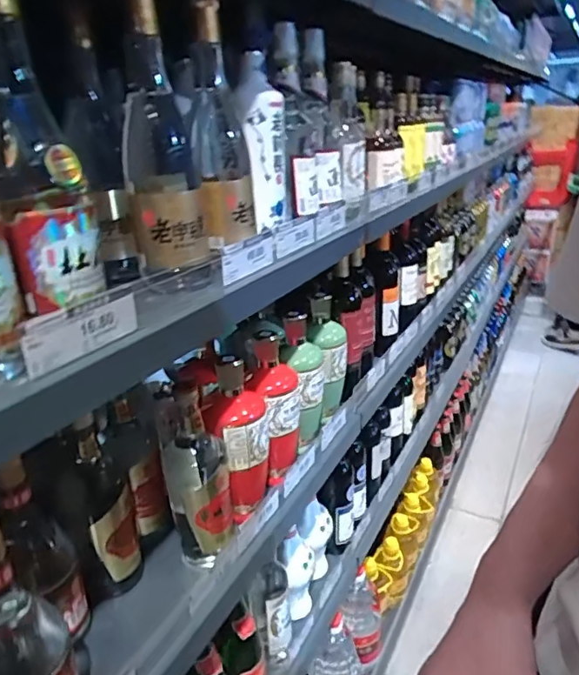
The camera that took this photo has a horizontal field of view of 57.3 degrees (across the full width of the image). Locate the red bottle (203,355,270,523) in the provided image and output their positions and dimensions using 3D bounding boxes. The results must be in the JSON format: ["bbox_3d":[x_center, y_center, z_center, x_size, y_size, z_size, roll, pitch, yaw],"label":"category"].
[{"bbox_3d":[-0.068,0.132,0.694,0.073,0.223,0.077,-5,23,-6],"label":"red bottle"}]

